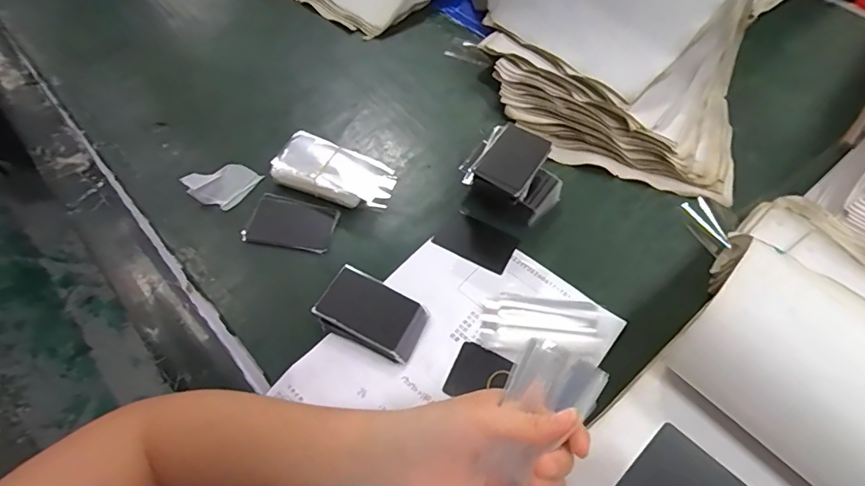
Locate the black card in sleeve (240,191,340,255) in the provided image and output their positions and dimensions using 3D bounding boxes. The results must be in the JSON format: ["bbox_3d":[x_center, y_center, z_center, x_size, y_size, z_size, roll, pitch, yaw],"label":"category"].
[{"bbox_3d":[-0.151,-0.023,0.519,0.091,0.004,0.063,11,56,3],"label":"black card in sleeve"}]

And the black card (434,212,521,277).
[{"bbox_3d":[0.049,-0.002,0.526,0.080,0.006,0.054,26,55,11],"label":"black card"}]

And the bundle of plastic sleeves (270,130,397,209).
[{"bbox_3d":[-0.111,-0.078,0.546,0.127,0.028,0.067,19,56,8],"label":"bundle of plastic sleeves"}]

